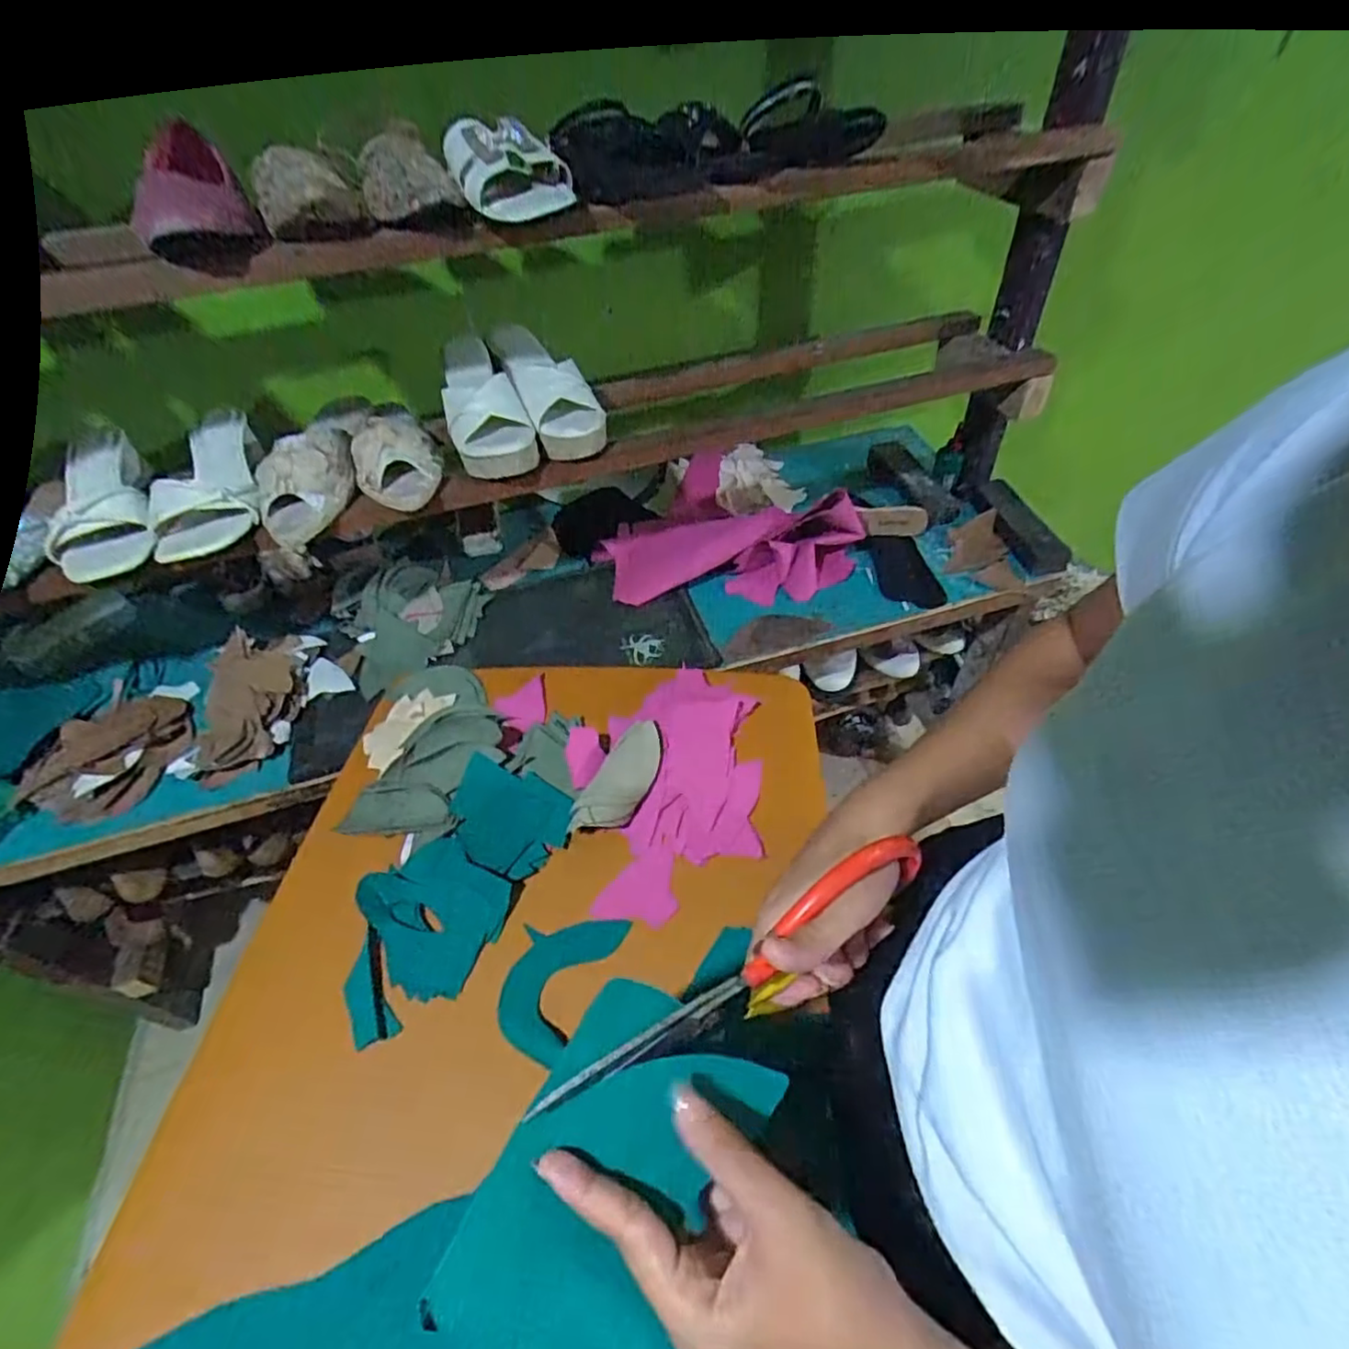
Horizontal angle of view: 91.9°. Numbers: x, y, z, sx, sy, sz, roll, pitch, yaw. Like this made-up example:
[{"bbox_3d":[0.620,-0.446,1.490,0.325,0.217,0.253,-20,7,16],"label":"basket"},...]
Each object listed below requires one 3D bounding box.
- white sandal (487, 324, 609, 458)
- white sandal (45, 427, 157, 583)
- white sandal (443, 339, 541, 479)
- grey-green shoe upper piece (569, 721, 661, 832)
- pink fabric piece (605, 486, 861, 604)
[{"bbox_3d":[-0.148,-0.331,0.753,0.079,0.062,0.228,-25,53,-15],"label":"white sandal"},{"bbox_3d":[-0.604,-0.181,0.682,0.097,0.056,0.221,-27,53,-17],"label":"white sandal"},{"bbox_3d":[-0.223,-0.317,0.744,0.082,0.064,0.255,-19,51,-10],"label":"white sandal"},{"bbox_3d":[-0.046,0.089,0.588,0.046,0.023,0.121,17,54,18],"label":"grey-green shoe upper piece"},{"bbox_3d":[0.078,-0.183,0.932,0.371,0.079,0.140,1,50,6],"label":"pink fabric piece"}]

